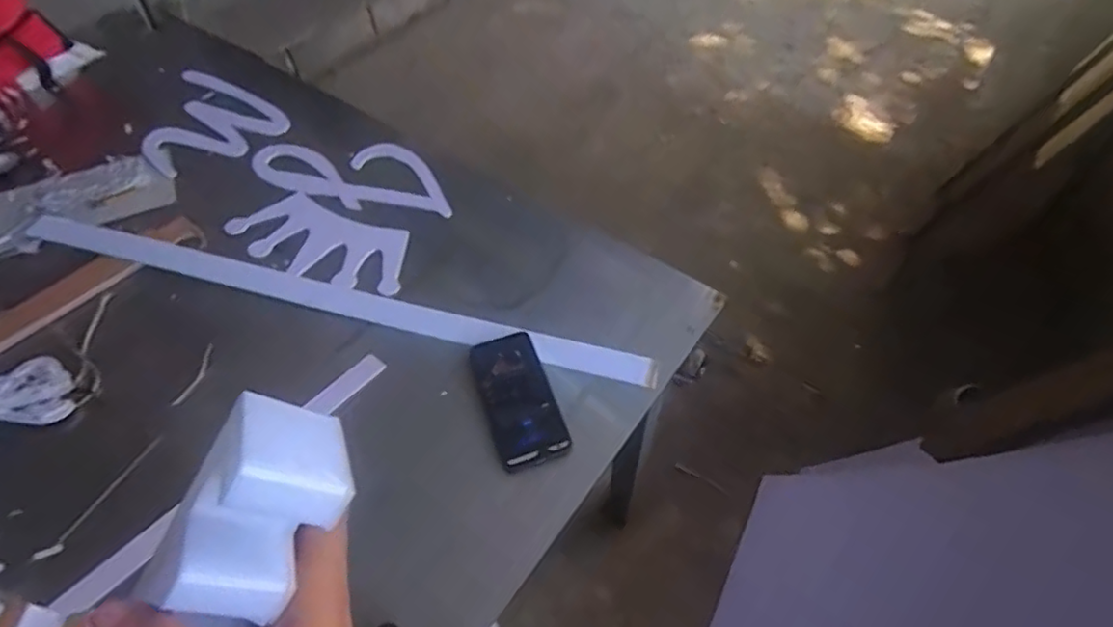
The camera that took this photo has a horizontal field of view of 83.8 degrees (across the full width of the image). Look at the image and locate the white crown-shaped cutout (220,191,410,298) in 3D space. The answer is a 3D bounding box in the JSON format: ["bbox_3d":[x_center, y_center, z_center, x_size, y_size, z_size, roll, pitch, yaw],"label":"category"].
[{"bbox_3d":[-0.326,-0.099,0.857,0.275,0.013,0.121,21,55,17],"label":"white crown-shaped cutout"}]

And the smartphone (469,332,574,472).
[{"bbox_3d":[-0.043,0.093,0.693,0.080,0.007,0.159,-16,56,-11],"label":"smartphone"}]

